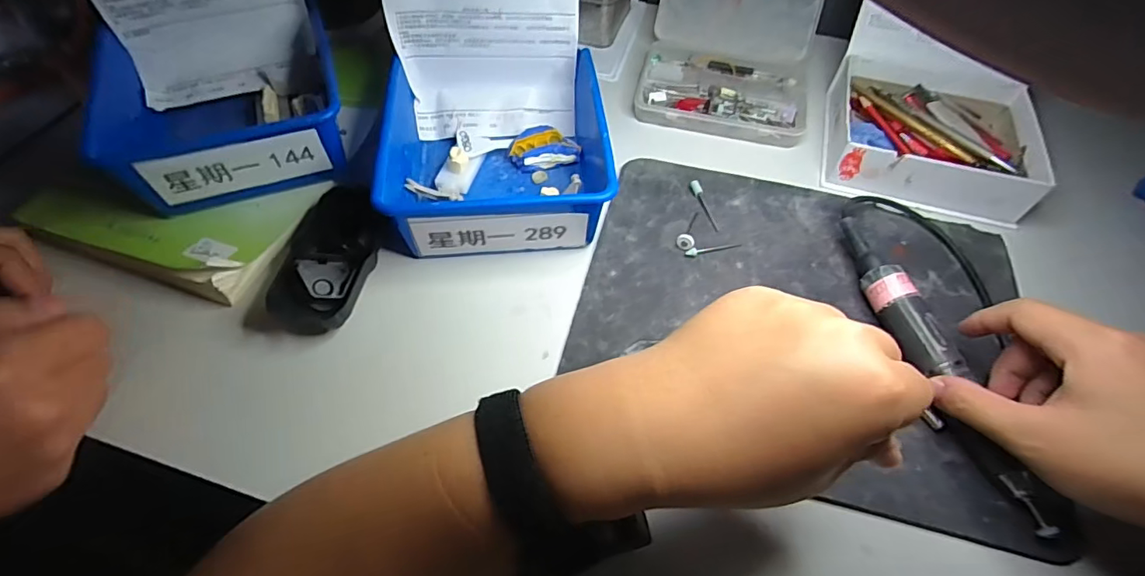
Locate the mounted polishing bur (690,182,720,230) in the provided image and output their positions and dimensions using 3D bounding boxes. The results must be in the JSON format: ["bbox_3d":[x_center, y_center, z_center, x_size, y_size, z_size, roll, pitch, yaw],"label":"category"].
[{"bbox_3d":[0.102,-0.065,0.405,0.008,0.004,0.050,-8,59,-8],"label":"mounted polishing bur"}]

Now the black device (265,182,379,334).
[{"bbox_3d":[-0.165,-0.023,0.358,0.061,0.031,0.113,1,58,-2],"label":"black device"}]

